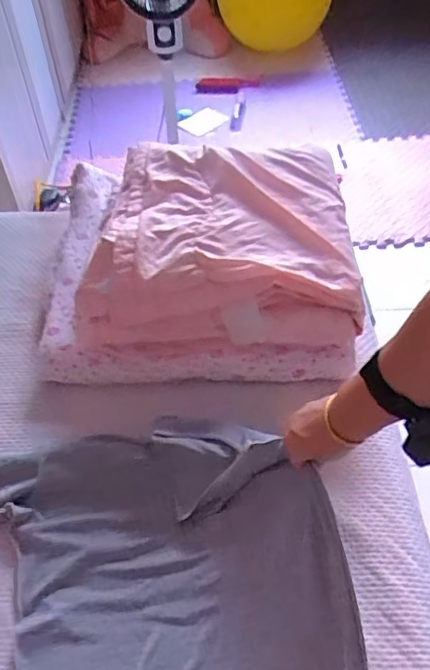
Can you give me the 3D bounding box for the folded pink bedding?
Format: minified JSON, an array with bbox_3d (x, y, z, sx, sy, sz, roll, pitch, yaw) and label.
[{"bbox_3d":[-0.023,-0.142,1.017,0.534,0.192,0.420,2,50,5],"label":"folded pink bedding"}]

